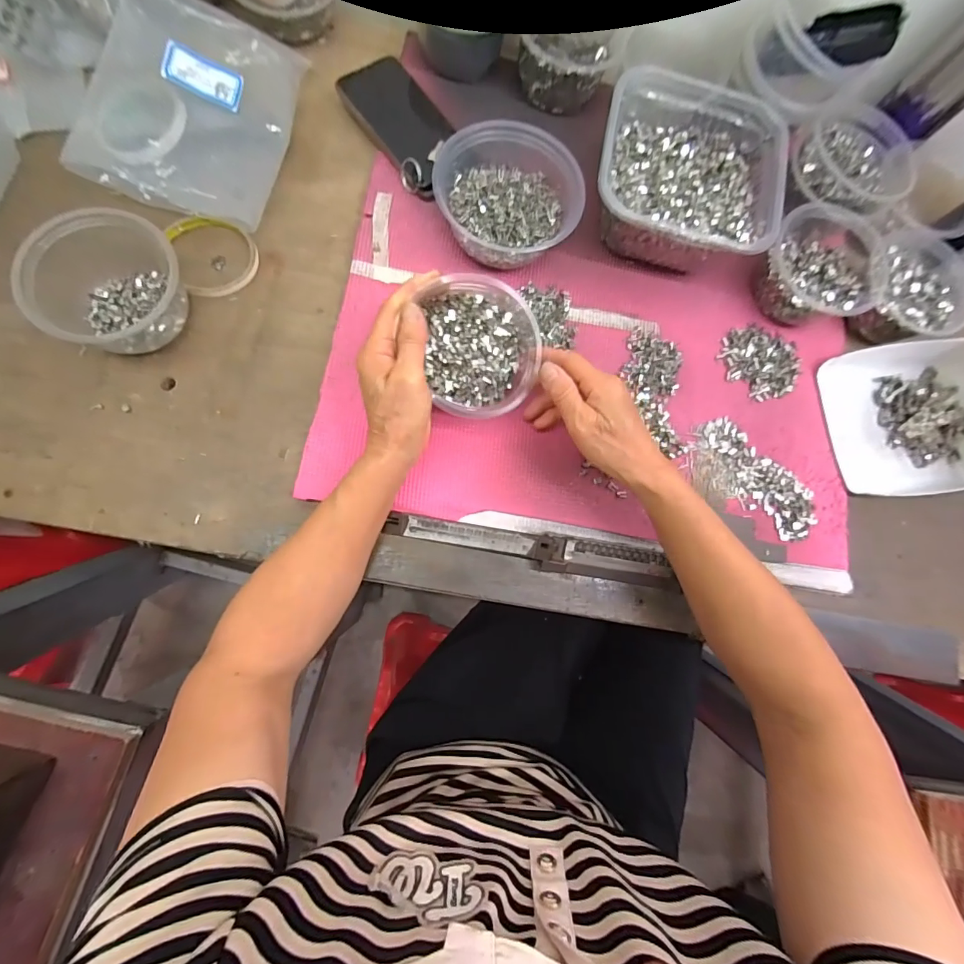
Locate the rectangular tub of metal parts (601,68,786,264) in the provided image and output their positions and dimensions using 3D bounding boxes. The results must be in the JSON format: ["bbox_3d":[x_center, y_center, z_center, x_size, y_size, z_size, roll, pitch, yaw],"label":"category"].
[{"bbox_3d":[0.200,-0.308,0.450,0.177,0.070,0.183,16,77,-4],"label":"rectangular tub of metal parts"}]

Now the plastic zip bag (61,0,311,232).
[{"bbox_3d":[-0.275,-0.361,0.427,0.163,0.020,0.212,14,82,-16],"label":"plastic zip bag"}]

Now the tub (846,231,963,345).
[{"bbox_3d":[0.449,-0.203,0.467,0.103,0.047,0.111,1,78,-7],"label":"tub"}]

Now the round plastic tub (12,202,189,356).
[{"bbox_3d":[-0.314,-0.161,0.372,0.122,0.073,0.110,11,78,-3],"label":"round plastic tub"}]

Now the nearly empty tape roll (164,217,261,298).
[{"bbox_3d":[-0.253,-0.216,0.421,0.069,0.016,0.081,-18,81,-10],"label":"nearly empty tape roll"}]

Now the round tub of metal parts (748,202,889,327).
[{"bbox_3d":[0.342,-0.215,0.452,0.105,0.054,0.107,1,83,-6],"label":"round tub of metal parts"}]

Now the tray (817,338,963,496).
[{"bbox_3d":[0.450,-0.070,0.432,0.174,0.080,0.153,-4,79,-6],"label":"tray"}]

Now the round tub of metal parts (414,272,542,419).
[{"bbox_3d":[-0.006,-0.113,0.383,0.095,0.055,0.108,-13,101,-18],"label":"round tub of metal parts"}]

